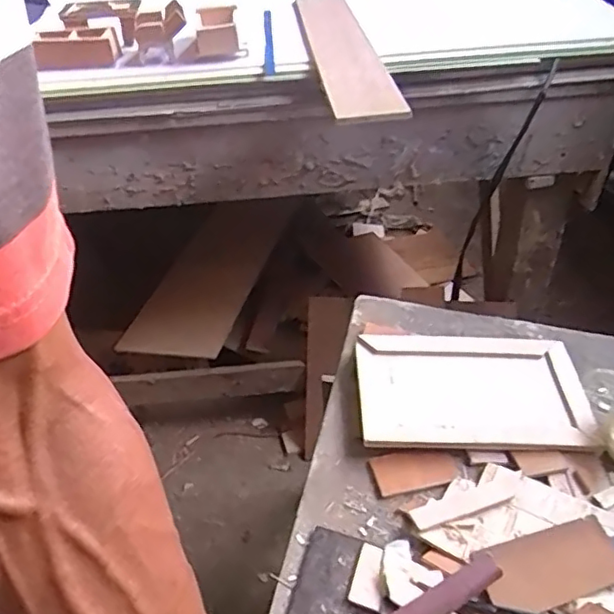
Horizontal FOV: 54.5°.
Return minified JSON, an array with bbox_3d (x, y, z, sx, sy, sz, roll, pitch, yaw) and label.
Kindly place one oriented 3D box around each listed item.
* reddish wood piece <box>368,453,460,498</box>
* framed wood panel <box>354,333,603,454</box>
[{"bbox_3d":[0.095,0.144,0.528,0.075,0.005,0.038,-10,43,-10],"label":"reddish wood piece"},{"bbox_3d":[0.156,0.081,0.579,0.210,0.028,0.133,-1,42,0],"label":"framed wood panel"}]

